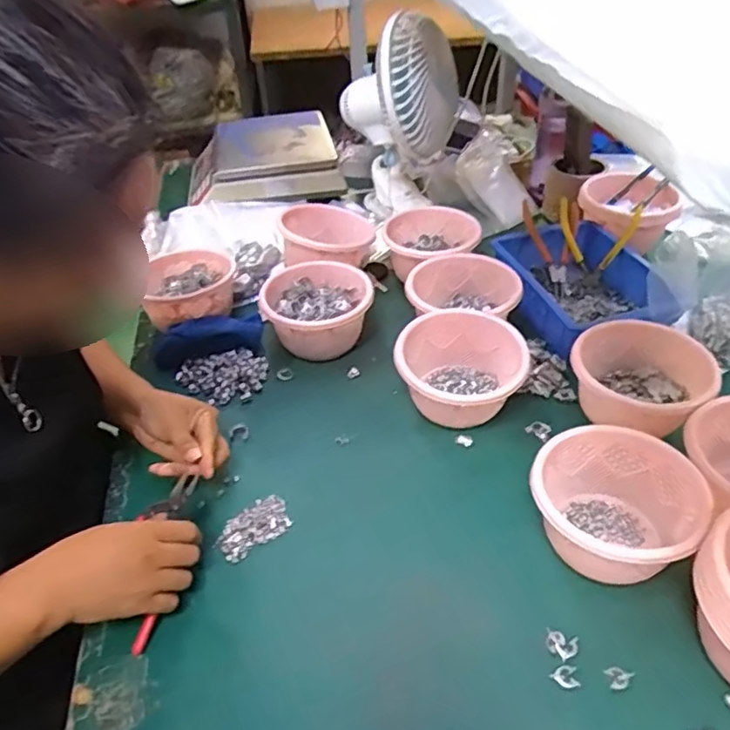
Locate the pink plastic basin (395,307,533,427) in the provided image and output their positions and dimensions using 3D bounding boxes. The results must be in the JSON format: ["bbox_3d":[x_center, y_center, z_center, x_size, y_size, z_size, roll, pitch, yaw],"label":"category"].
[{"bbox_3d":[0.112,0.012,0.706,0.143,0.084,0.138,-2,41,2],"label":"pink plastic basin"}]

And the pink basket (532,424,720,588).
[{"bbox_3d":[0.238,0.136,0.571,0.149,0.083,0.141,-2,41,2],"label":"pink basket"}]

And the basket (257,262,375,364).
[{"bbox_3d":[-0.063,-0.068,0.823,0.144,0.085,0.142,-17,42,-14],"label":"basket"}]

